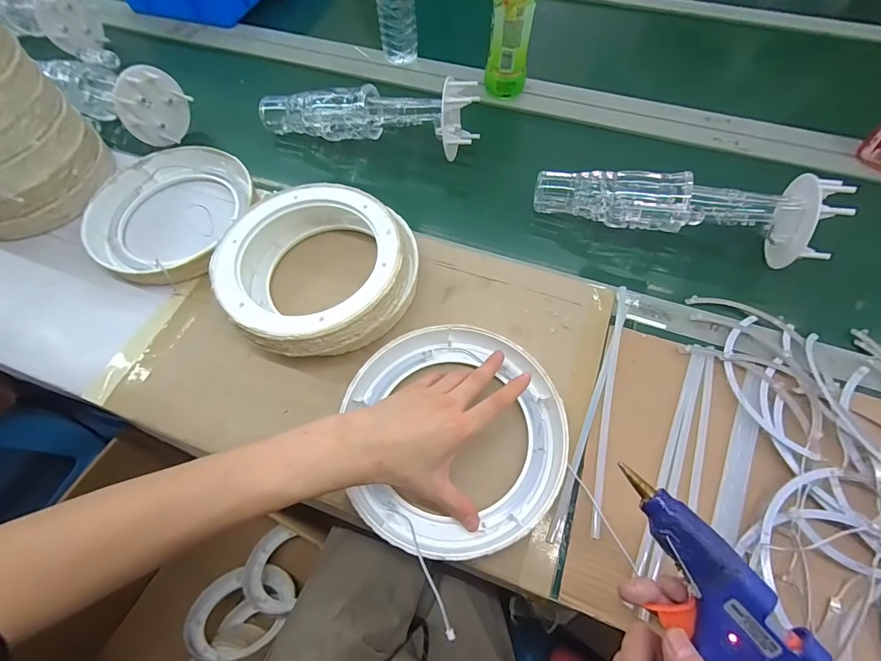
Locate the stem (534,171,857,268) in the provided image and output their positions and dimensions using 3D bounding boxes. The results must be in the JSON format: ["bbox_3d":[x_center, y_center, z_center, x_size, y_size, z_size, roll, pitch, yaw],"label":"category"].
[{"bbox_3d":[0.275,-0.141,0.485,0.308,0.114,0.088,7,63,8],"label":"stem"}]

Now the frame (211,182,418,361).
[{"bbox_3d":[-0.143,-0.070,0.461,0.209,0.072,0.202,-2,62,4],"label":"frame"}]

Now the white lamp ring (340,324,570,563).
[{"bbox_3d":[0.011,0.098,0.392,0.212,0.043,0.210,-1,67,2],"label":"white lamp ring"}]

